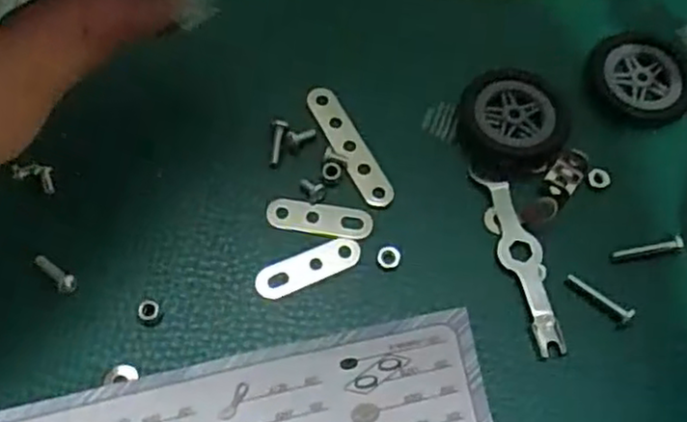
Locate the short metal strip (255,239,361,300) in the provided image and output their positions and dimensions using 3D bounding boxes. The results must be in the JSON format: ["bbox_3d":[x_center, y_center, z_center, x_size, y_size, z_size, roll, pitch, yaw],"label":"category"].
[{"bbox_3d":[-0.011,0.017,0.220,0.034,0.004,0.009,-21,70,-11],"label":"short metal strip"}]

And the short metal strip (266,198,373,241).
[{"bbox_3d":[-0.008,0.002,0.227,0.034,0.004,0.011,9,68,1],"label":"short metal strip"}]

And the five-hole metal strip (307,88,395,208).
[{"bbox_3d":[0.002,-0.023,0.236,0.010,0.004,0.048,-27,72,-13],"label":"five-hole metal strip"}]

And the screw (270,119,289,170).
[{"bbox_3d":[-0.022,-0.022,0.235,0.006,0.004,0.017,9,86,1],"label":"screw"}]

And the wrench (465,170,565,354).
[{"bbox_3d":[0.056,0.015,0.222,0.012,0.004,0.062,-17,70,-9],"label":"wrench"}]

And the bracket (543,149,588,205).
[{"bbox_3d":[0.074,-0.013,0.233,0.011,0.004,0.019,36,71,11],"label":"bracket"}]

